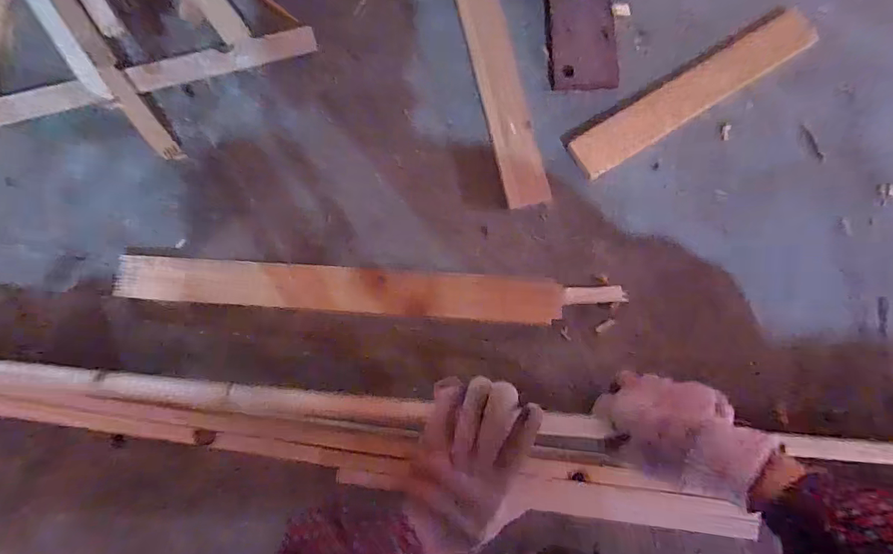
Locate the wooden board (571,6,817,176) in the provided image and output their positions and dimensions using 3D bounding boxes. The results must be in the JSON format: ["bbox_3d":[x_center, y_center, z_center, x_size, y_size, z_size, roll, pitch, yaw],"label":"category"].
[{"bbox_3d":[0.278,-0.212,0.525,0.310,0.021,0.056,-32,84,-2],"label":"wooden board"}]

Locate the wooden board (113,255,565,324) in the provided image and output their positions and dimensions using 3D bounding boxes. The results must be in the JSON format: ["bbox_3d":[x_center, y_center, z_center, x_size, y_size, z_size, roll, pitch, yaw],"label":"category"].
[{"bbox_3d":[-0.118,0.014,0.504,0.481,0.028,0.050,4,83,2],"label":"wooden board"}]

